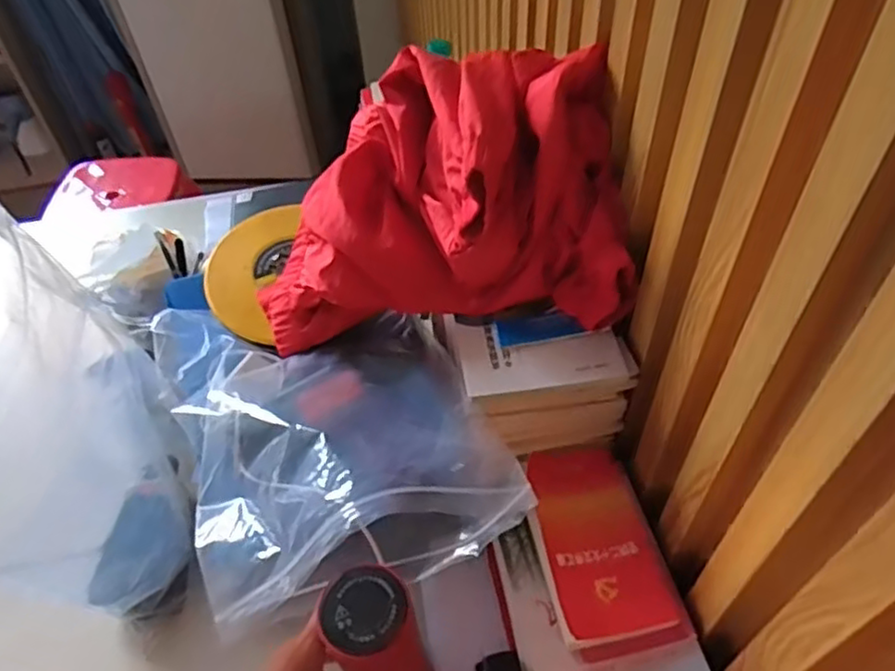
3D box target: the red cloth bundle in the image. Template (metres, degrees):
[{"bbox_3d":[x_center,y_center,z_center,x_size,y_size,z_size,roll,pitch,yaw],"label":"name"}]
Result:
[{"bbox_3d":[-0.004,-0.137,0.644,0.321,0.210,0.220,1,49,5],"label":"red cloth bundle"}]

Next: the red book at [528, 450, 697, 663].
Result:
[{"bbox_3d":[0.139,0.190,0.622,0.110,0.022,0.185,-6,56,-12],"label":"red book"}]

